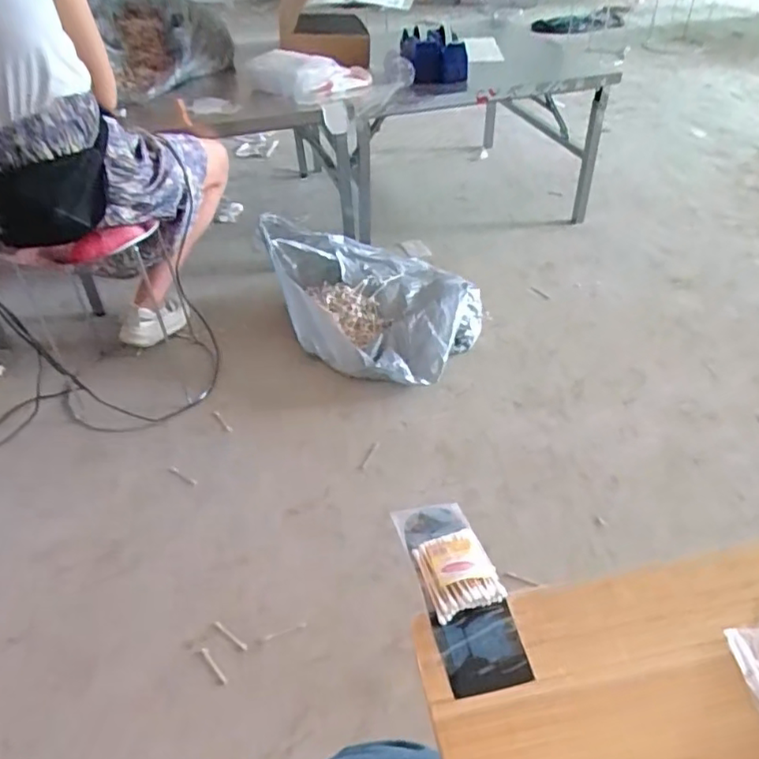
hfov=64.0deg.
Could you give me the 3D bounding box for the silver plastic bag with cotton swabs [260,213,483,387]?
[{"bbox_3d":[-0.013,-0.241,1.559,0.520,0.259,0.409,26,49,29],"label":"silver plastic bag with cotton swabs"}]

